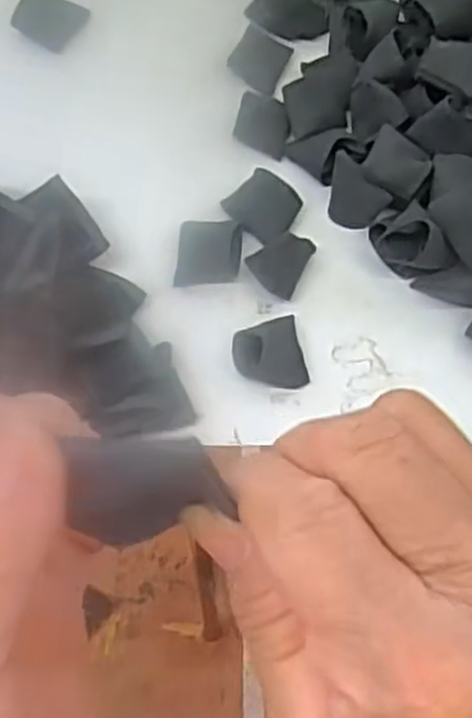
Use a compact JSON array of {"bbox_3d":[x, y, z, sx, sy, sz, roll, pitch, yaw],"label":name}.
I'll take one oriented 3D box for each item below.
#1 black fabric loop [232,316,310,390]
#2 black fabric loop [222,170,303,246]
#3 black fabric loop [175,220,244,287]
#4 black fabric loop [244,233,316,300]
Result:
[{"bbox_3d":[0.018,-0.002,0.419,0.036,0.007,0.039,-10,65,-7],"label":"black fabric loop"},{"bbox_3d":[0.017,-0.089,0.454,0.038,0.015,0.034,40,69,15],"label":"black fabric loop"},{"bbox_3d":[-0.015,-0.061,0.442,0.036,0.009,0.039,5,64,0],"label":"black fabric loop"},{"bbox_3d":[0.025,-0.057,0.438,0.031,0.021,0.040,25,66,10],"label":"black fabric loop"}]

